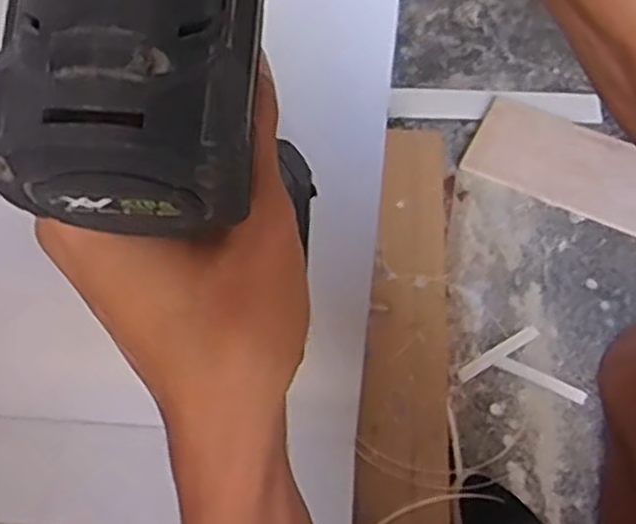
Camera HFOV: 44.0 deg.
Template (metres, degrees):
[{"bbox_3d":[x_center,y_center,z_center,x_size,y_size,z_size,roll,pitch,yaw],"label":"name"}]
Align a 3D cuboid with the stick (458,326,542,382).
[{"bbox_3d":[0.240,0.120,1.040,0.131,0.012,0.019,-29,61,-16],"label":"stick"}]

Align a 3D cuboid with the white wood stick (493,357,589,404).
[{"bbox_3d":[0.291,0.153,1.025,0.120,0.013,0.018,21,60,15],"label":"white wood stick"}]

